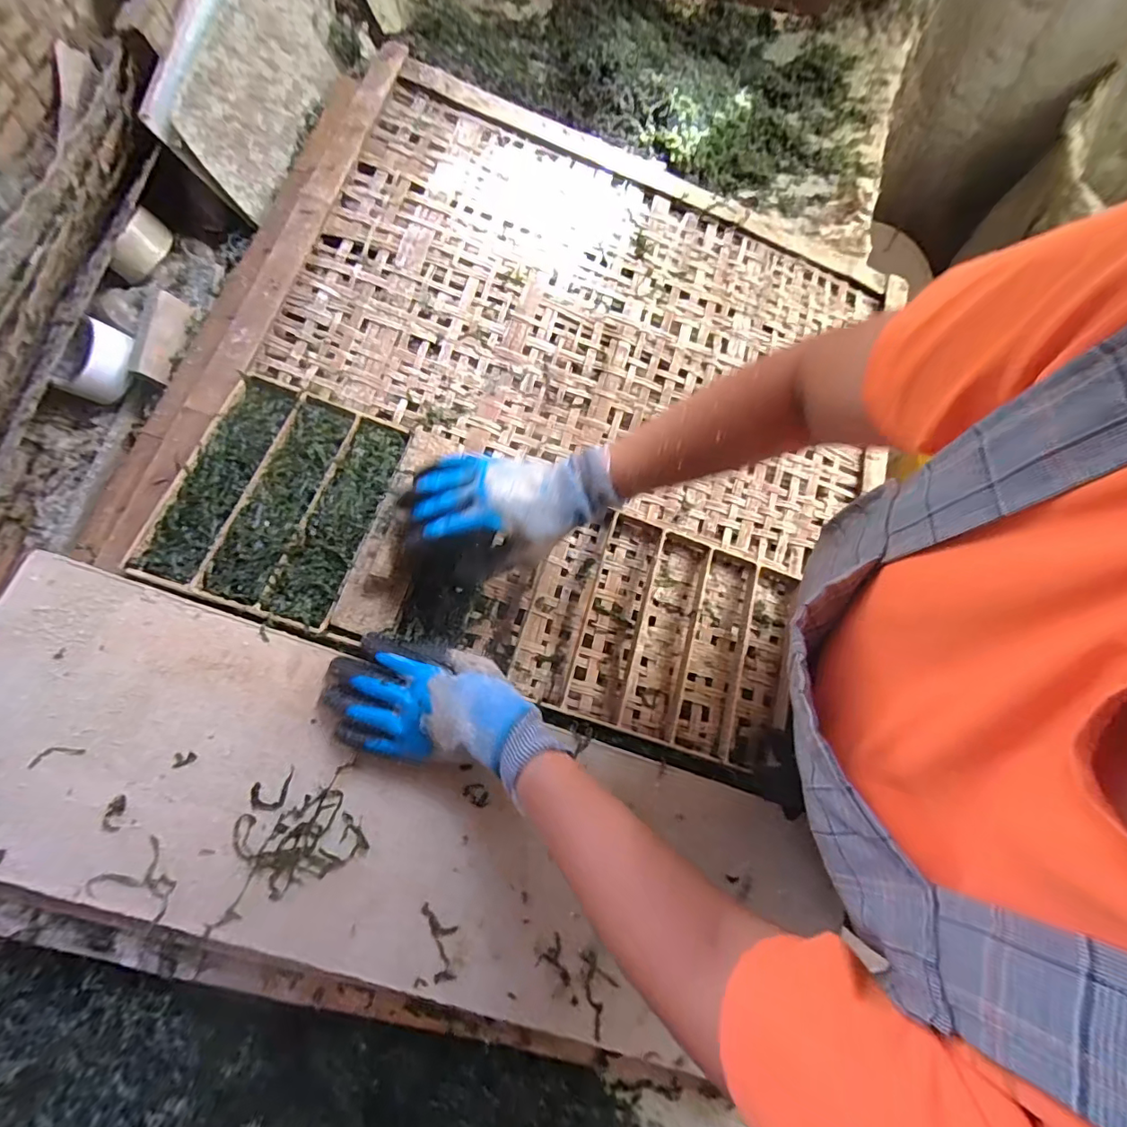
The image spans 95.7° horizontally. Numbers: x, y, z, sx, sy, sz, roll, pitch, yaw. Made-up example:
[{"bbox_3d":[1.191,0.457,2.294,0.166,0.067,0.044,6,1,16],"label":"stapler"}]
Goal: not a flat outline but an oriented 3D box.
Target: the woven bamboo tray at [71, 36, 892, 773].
[{"bbox_3d":[0.008,-0.209,0.605,0.783,0.053,0.720,20,75,-8],"label":"woven bamboo tray"}]

